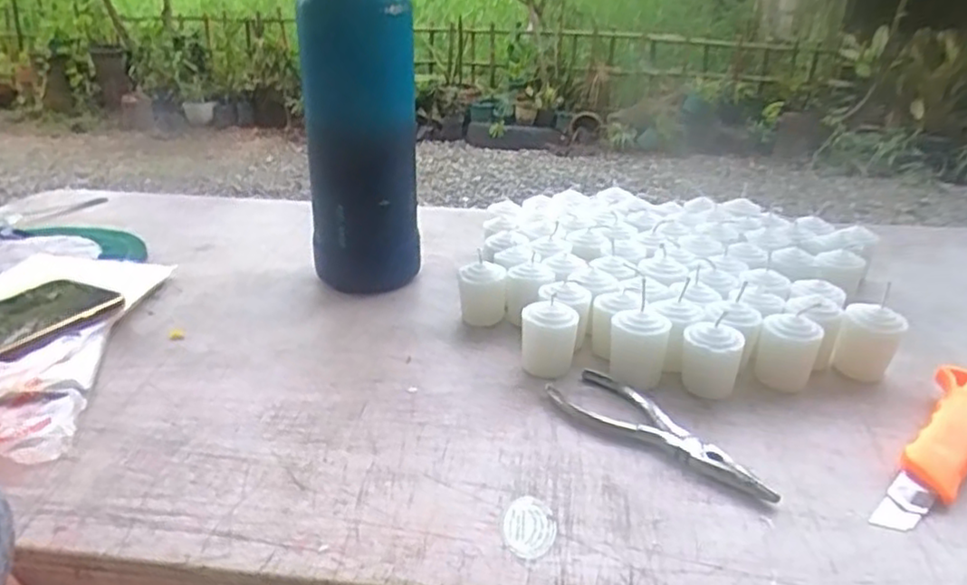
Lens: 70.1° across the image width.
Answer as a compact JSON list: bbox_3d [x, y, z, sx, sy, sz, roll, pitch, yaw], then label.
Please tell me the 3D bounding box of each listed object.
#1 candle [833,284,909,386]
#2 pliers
[{"bbox_3d":[0.272,0.035,0.487,0.037,0.049,0.033,18,29,32],"label":"candle"},{"bbox_3d":[0.099,0.084,0.409,0.047,0.011,0.146,-15,29,-32],"label":"pliers"}]

